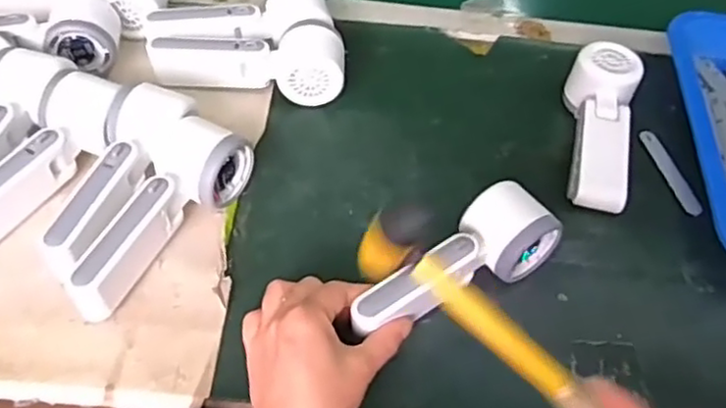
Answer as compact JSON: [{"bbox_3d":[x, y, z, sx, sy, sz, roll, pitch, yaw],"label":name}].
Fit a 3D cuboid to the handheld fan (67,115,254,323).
[{"bbox_3d":[-0.148,0.006,0.475,0.053,0.050,0.163,26,52,15],"label":"handheld fan"}]

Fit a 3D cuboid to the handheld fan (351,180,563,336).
[{"bbox_3d":[0.061,0.041,0.470,0.166,0.046,0.055,-25,57,-25],"label":"handheld fan"}]

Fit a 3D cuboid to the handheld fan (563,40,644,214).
[{"bbox_3d":[0.206,-0.067,0.583,0.056,0.044,0.165,12,62,3],"label":"handheld fan"}]

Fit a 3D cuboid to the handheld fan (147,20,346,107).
[{"bbox_3d":[-0.100,-0.132,0.598,0.169,0.053,0.066,7,49,-1],"label":"handheld fan"}]

